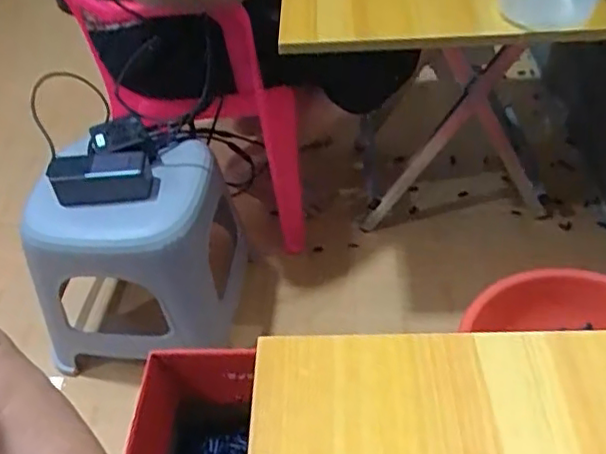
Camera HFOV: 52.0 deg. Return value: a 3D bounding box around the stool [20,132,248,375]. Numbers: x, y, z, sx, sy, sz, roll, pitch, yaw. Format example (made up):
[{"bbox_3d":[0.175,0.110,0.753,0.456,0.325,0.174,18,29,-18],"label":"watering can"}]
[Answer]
[{"bbox_3d":[-0.265,0.048,0.937,0.274,0.231,0.248,-6,46,0],"label":"stool"}]

